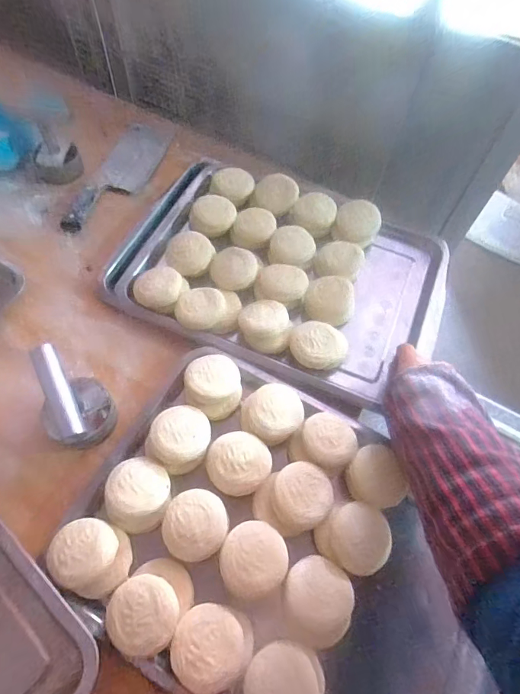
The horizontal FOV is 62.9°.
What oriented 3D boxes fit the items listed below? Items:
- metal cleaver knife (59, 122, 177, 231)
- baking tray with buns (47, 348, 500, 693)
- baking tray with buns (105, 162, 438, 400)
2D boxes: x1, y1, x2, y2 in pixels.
[{"bbox_3d":[-0.235,-0.289,0.726,0.083,0.017,0.261,18,62,5],"label":"metal cleaver knife"},{"bbox_3d":[0.032,0.211,0.469,0.427,0.055,0.327,24,65,9],"label":"baking tray with buns"},{"bbox_3d":[0.043,-0.119,0.645,0.473,0.057,0.320,18,64,6],"label":"baking tray with buns"}]

